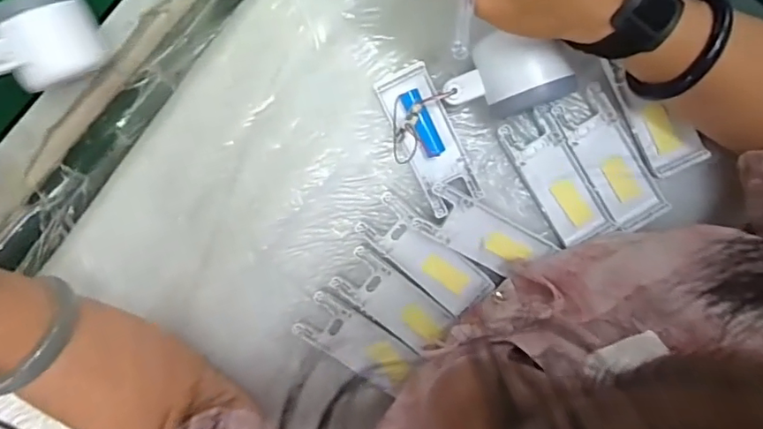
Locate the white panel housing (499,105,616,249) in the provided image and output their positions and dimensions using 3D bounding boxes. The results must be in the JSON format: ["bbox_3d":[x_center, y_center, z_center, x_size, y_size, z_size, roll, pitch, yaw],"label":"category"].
[{"bbox_3d":[0.128,-0.026,0.395,0.041,0.007,0.102,-30,93,4],"label":"white panel housing"}]

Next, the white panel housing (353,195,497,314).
[{"bbox_3d":[0.032,0.032,0.401,0.102,0.013,0.038,40,95,-2],"label":"white panel housing"}]

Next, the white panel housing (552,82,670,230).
[{"bbox_3d":[0.166,-0.040,0.391,0.039,0.008,0.101,-32,93,4],"label":"white panel housing"}]

